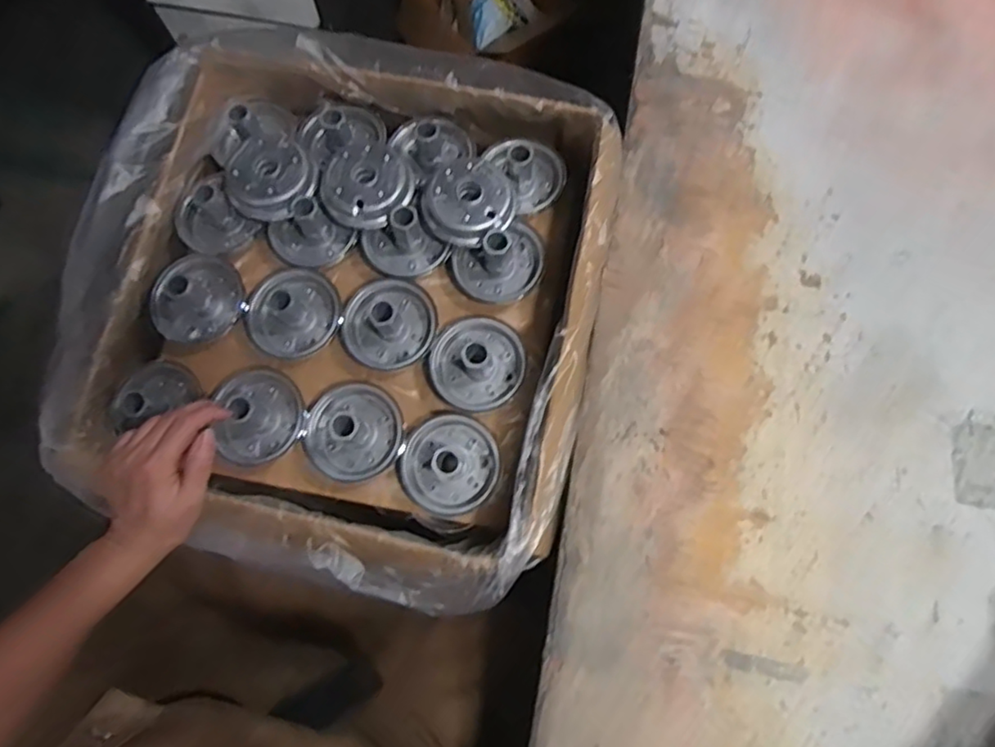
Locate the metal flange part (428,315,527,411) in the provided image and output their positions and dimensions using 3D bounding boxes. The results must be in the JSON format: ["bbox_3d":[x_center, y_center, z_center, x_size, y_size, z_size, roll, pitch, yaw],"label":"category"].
[{"bbox_3d":[-0.018,-0.014,0.580,0.086,0.040,0.085,0,72,-1],"label":"metal flange part"}]

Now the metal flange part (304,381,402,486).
[{"bbox_3d":[-0.133,0.051,0.570,0.089,0.049,0.088,0,72,1],"label":"metal flange part"}]

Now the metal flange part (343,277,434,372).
[{"bbox_3d":[-0.105,-0.052,0.592,0.092,0.043,0.086,0,72,1],"label":"metal flange part"}]

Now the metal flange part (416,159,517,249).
[{"bbox_3d":[-0.027,-0.165,0.614,0.088,0.050,0.082,0,72,-1],"label":"metal flange part"}]

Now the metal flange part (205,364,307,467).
[{"bbox_3d":[-0.230,0.035,0.588,0.085,0.051,0.090,-13,73,-5],"label":"metal flange part"}]

